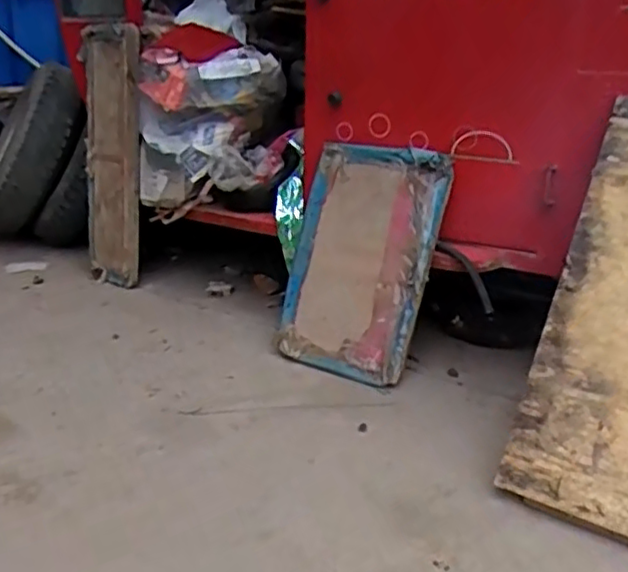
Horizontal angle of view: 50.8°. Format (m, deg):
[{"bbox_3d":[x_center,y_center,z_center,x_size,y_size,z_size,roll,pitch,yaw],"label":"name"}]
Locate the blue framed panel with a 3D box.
[{"bbox_3d":[0.093,-0.053,1.394,0.321,0.470,0.053,14,5,21],"label":"blue framed panel"}]

